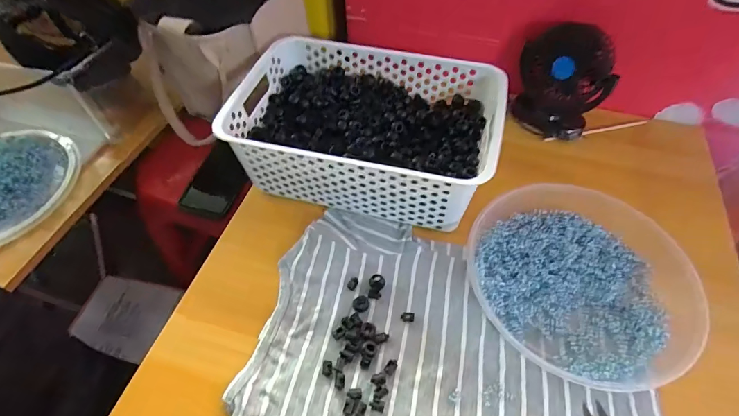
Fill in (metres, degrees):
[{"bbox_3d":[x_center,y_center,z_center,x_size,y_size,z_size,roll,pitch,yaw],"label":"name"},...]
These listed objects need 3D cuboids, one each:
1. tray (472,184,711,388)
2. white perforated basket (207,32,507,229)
[{"bbox_3d":[0.224,0.068,0.419,0.225,0.043,0.217,0,54,1],"label":"tray"},{"bbox_3d":[0.000,-0.099,0.499,0.300,0.108,0.202,12,55,10],"label":"white perforated basket"}]

